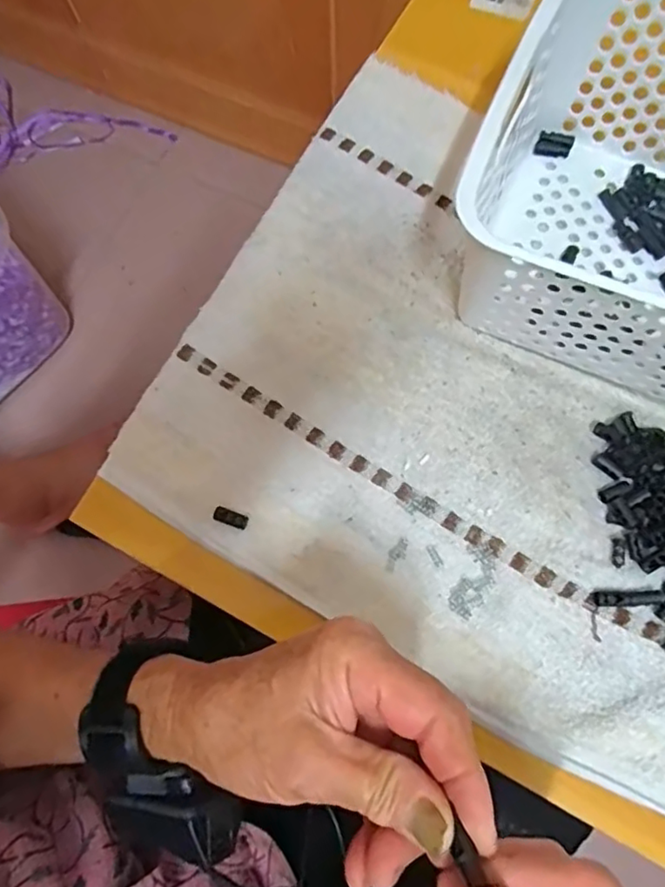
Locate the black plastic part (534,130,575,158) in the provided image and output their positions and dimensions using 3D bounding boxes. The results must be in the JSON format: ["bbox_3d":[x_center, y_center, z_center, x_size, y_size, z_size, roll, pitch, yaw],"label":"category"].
[{"bbox_3d":[0.163,-0.219,0.434,0.025,0.006,0.018,17,76,6],"label":"black plastic part"}]

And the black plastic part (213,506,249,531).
[{"bbox_3d":[-0.064,0.047,0.367,0.021,0.007,0.009,20,76,7],"label":"black plastic part"}]

